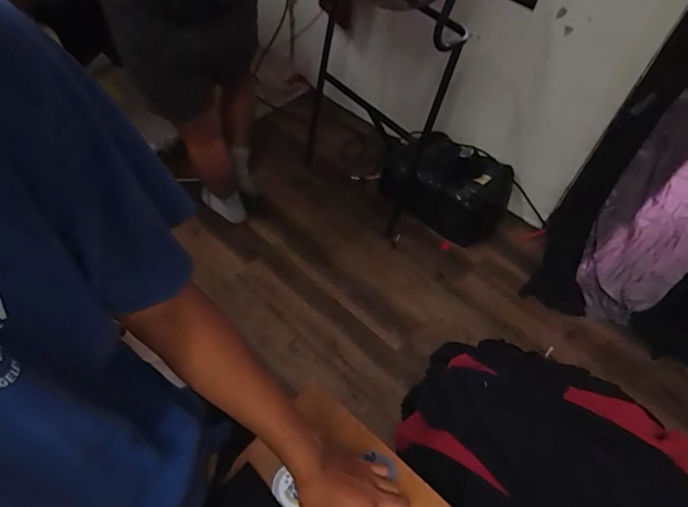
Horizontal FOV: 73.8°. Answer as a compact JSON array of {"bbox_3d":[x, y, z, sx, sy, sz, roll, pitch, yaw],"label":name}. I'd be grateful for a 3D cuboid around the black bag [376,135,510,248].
[{"bbox_3d":[0.395,-0.270,1.835,0.520,0.263,0.268,32,61,18],"label":"black bag"}]

